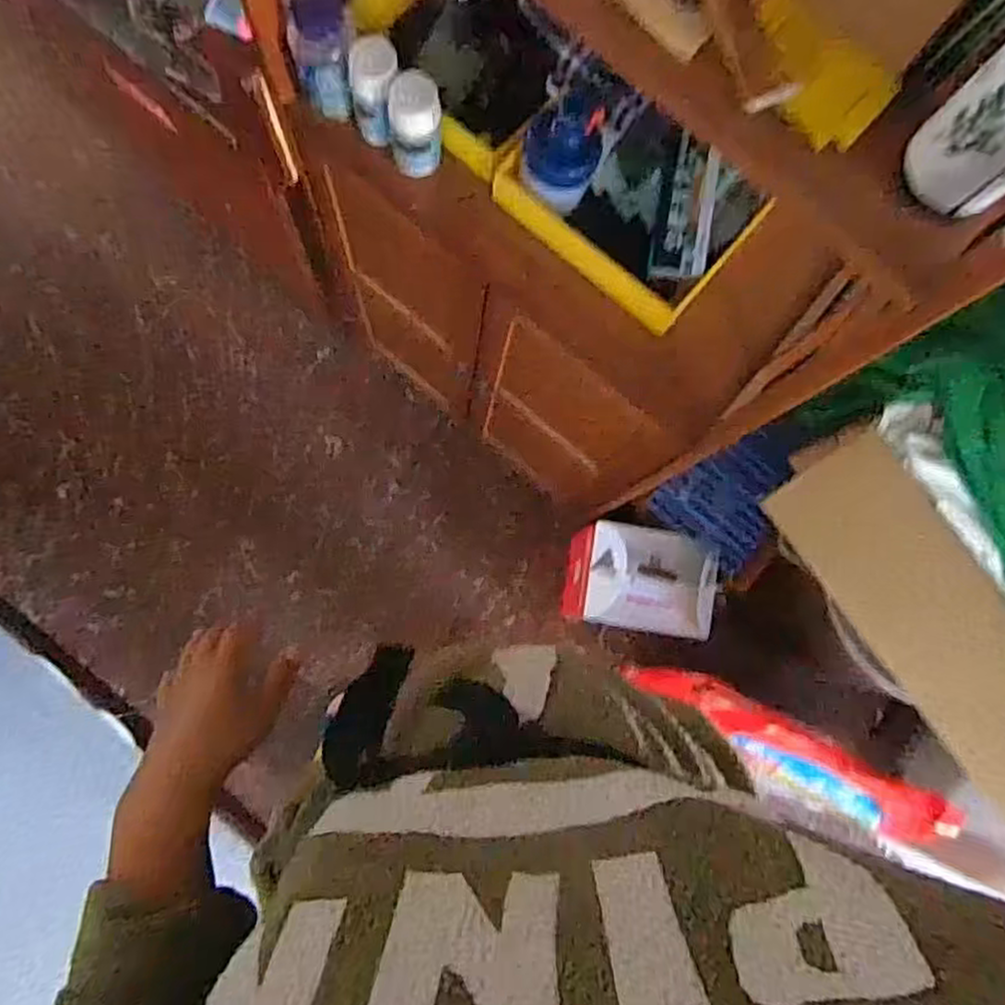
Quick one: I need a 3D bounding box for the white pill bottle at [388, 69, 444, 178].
[{"bbox_3d":[-0.086,-0.376,0.722,0.053,0.100,0.043,-5,82,-5],"label":"white pill bottle"}]

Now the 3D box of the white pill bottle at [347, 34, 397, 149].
[{"bbox_3d":[-0.125,-0.405,0.716,0.046,0.104,0.046,1,81,-4],"label":"white pill bottle"}]

